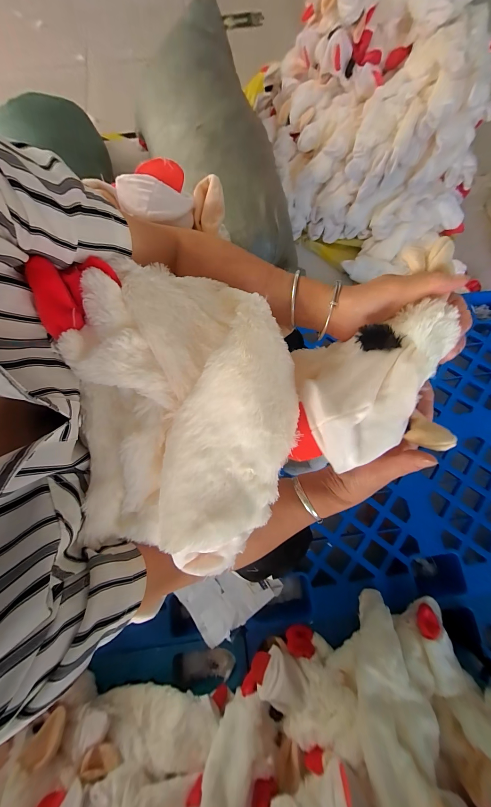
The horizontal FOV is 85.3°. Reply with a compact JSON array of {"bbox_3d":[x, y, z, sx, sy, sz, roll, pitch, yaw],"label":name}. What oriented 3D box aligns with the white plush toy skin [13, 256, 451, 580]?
[{"bbox_3d":[0.012,-0.002,0.242,0.332,0.089,0.268,-7,76,-2],"label":"white plush toy skin"}]

